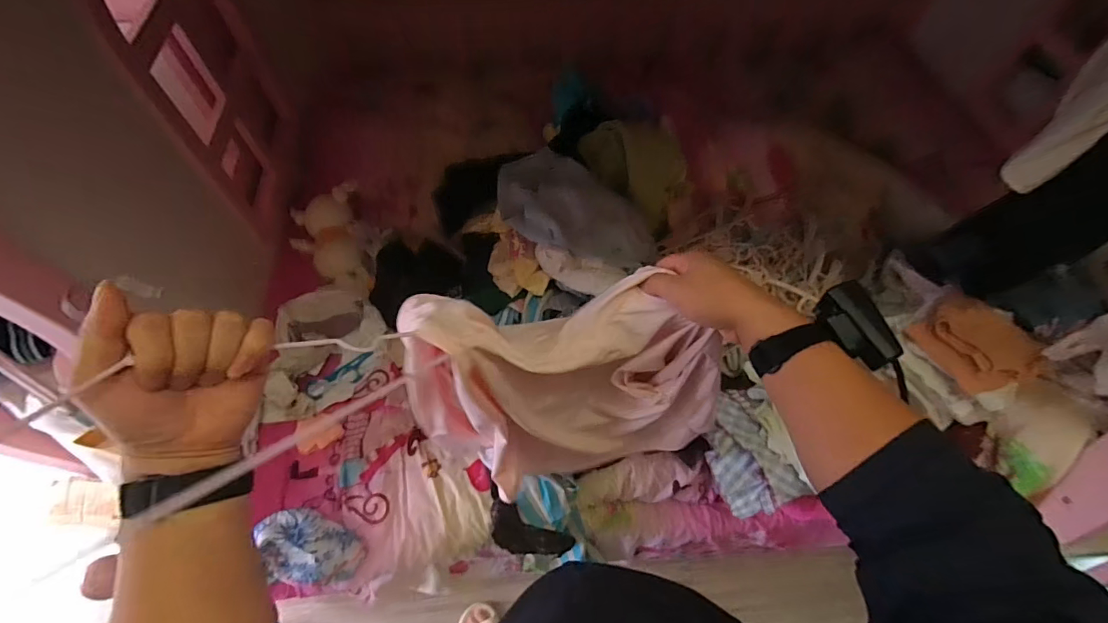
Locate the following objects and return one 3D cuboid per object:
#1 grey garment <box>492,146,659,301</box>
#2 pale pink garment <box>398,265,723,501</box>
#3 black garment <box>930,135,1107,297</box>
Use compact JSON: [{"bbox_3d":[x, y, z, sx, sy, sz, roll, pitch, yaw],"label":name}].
[{"bbox_3d":[0.046,-0.209,0.991,0.236,0.104,0.320,-36,67,-20],"label":"grey garment"},{"bbox_3d":[0.030,0.098,0.594,0.322,0.373,0.126,-13,61,-9],"label":"pale pink garment"},{"bbox_3d":[0.754,-0.153,0.701,0.034,0.532,0.138,-24,70,1],"label":"black garment"}]

